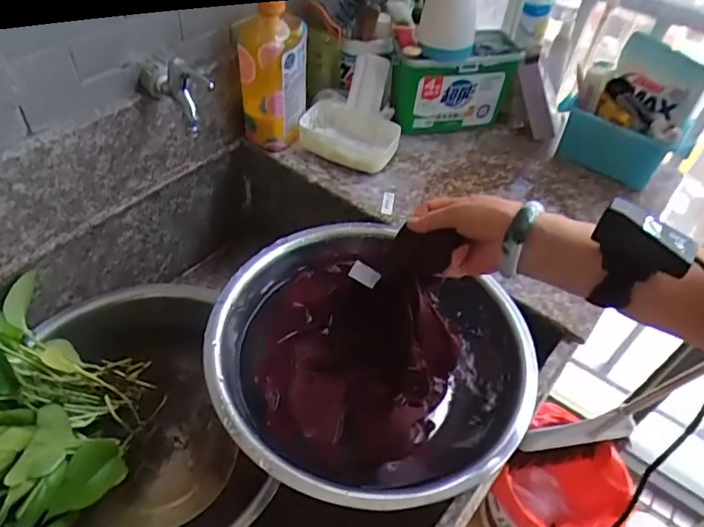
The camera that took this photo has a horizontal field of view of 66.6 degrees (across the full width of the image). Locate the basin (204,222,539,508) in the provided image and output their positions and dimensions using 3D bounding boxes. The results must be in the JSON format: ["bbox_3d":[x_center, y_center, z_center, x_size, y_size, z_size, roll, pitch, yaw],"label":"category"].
[{"bbox_3d":[0.005,0.112,0.621,0.349,0.136,0.315,35,54,24],"label":"basin"}]

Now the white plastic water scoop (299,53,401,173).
[{"bbox_3d":[-0.001,-0.238,0.831,0.143,0.087,0.175,5,47,-1],"label":"white plastic water scoop"}]

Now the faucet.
[{"bbox_3d":[-0.222,-0.217,0.667,0.104,0.077,0.040,32,53,22],"label":"faucet"}]

